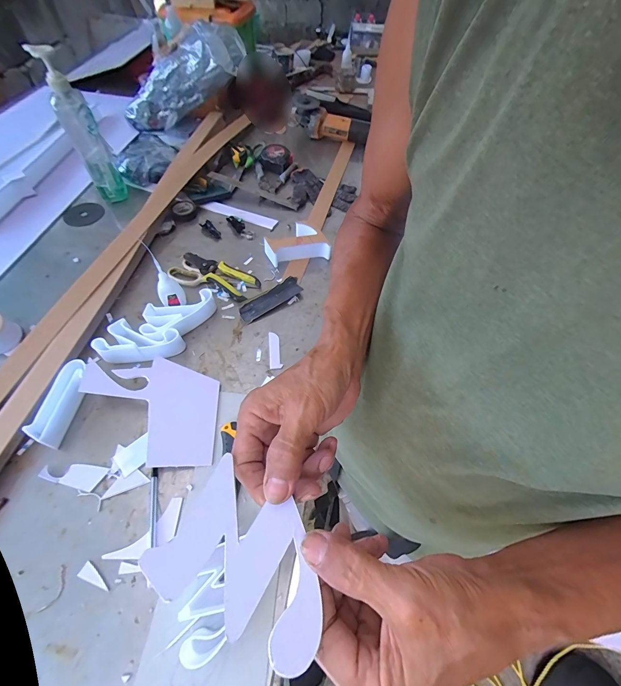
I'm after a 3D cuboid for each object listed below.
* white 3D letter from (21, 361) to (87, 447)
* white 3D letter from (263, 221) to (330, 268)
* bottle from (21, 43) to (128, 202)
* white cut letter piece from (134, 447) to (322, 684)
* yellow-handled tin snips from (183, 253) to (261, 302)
[{"bbox_3d":[-0.379,0.093,0.497,0.047,0.040,0.127,7,57,2],"label":"white 3D letter"},{"bbox_3d":[-0.033,-0.213,0.704,0.133,0.046,0.096,-16,59,-12],"label":"white 3D letter"},{"bbox_3d":[-0.493,-0.456,0.702,0.060,0.286,0.068,-25,62,-18],"label":"bottle"},{"bbox_3d":[-0.036,0.130,0.193,0.104,0.006,0.075,29,54,16],"label":"white cut letter piece"},{"bbox_3d":[-0.189,-0.145,0.668,0.169,0.021,0.059,31,61,17],"label":"yellow-handled tin snips"}]

